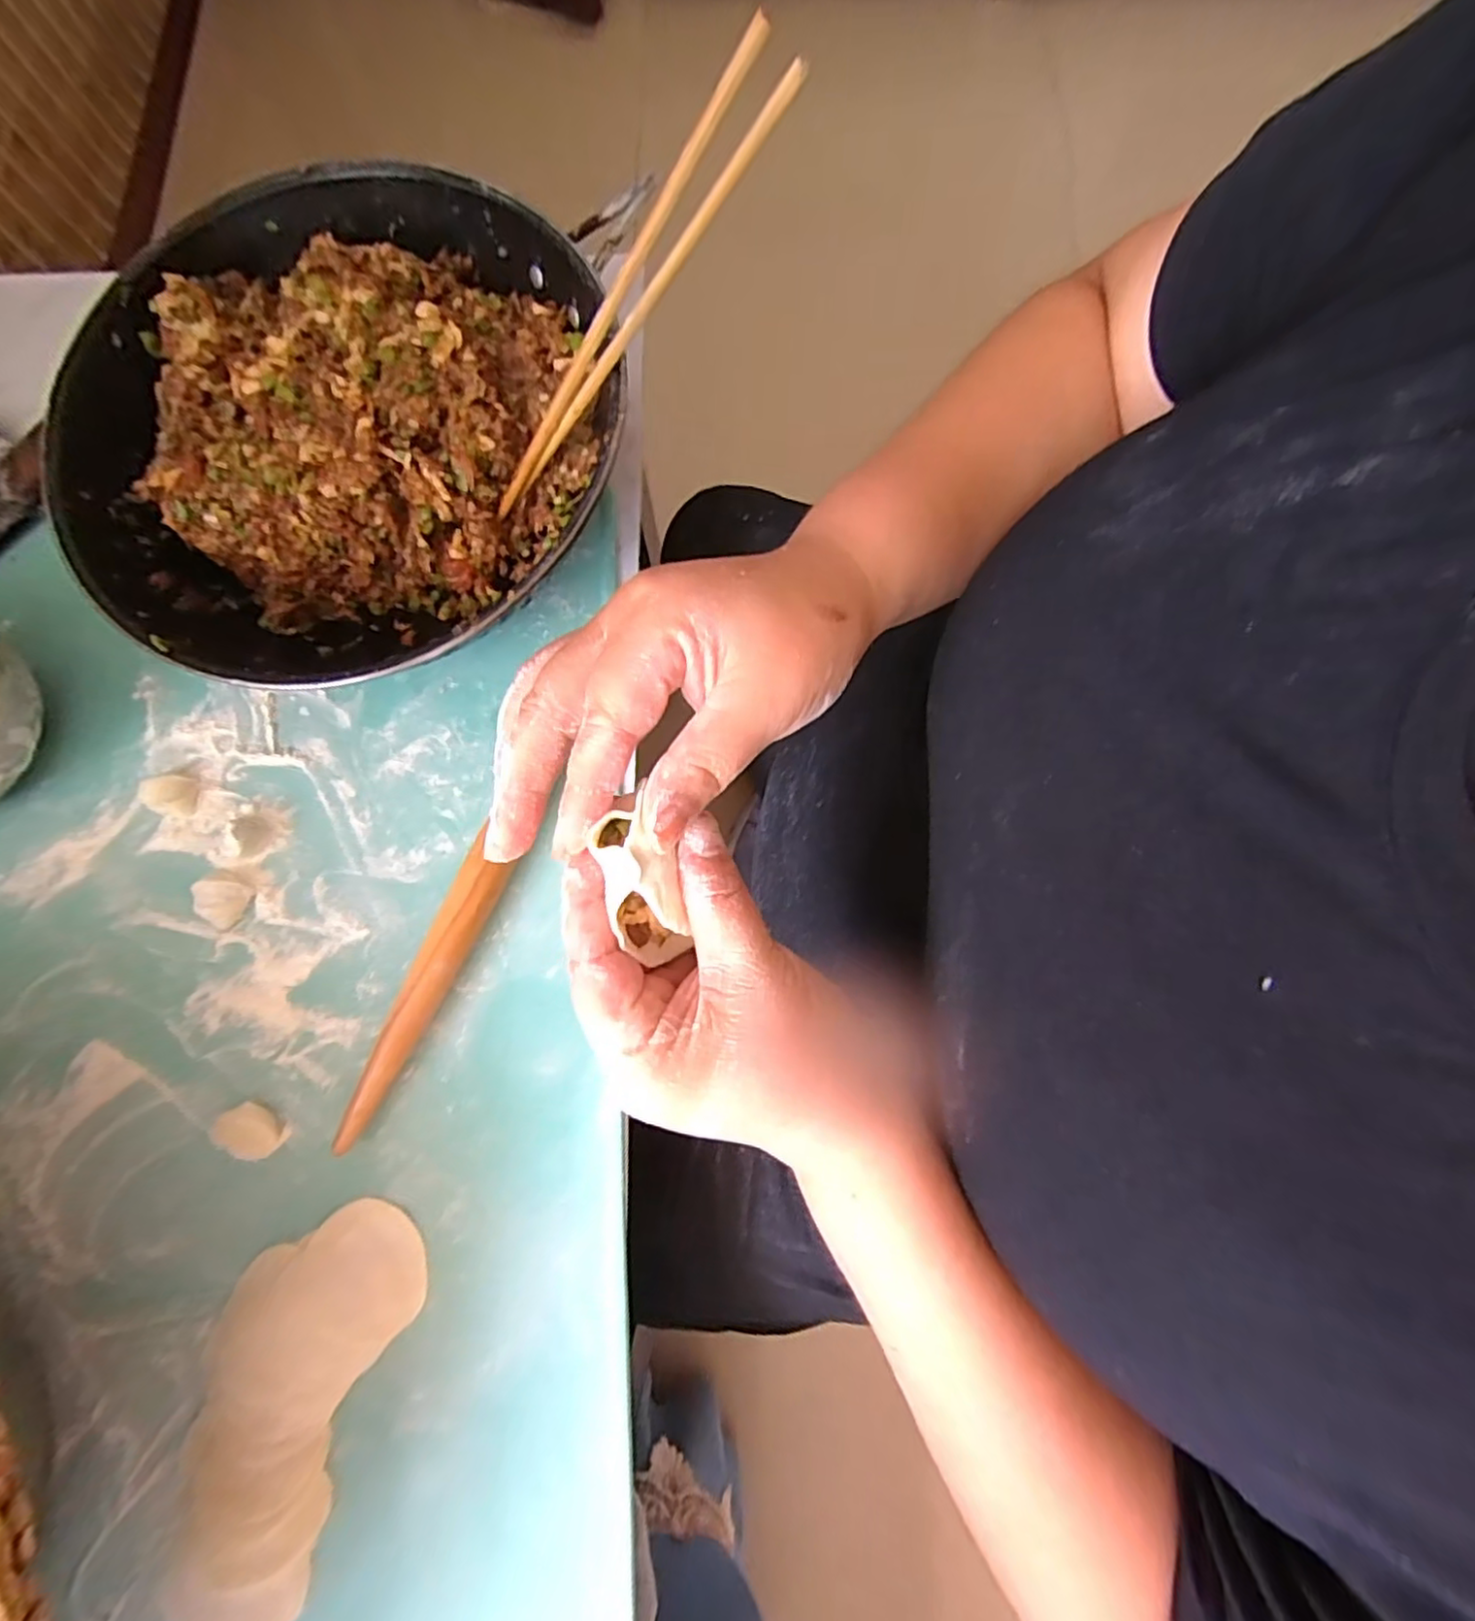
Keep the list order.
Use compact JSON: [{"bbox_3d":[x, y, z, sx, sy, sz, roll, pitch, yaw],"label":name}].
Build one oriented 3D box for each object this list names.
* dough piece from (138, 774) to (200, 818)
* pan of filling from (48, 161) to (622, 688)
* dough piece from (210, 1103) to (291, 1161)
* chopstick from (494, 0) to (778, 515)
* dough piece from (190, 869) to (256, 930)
[{"bbox_3d":[-0.343,-0.010,0.392,0.030,0.011,0.023,7,79,3],"label":"dough piece"},{"bbox_3d":[-0.218,-0.208,0.389,0.301,0.091,0.299,0,78,1],"label":"pan of filling"},{"bbox_3d":[-0.266,0.175,0.355,0.033,0.010,0.025,33,81,8],"label":"dough piece"},{"bbox_3d":[-0.068,-0.246,0.328,0.248,0.011,0.008,-37,76,39],"label":"chopstick"},{"bbox_3d":[-0.300,0.051,0.378,0.027,0.014,0.029,22,80,6],"label":"dough piece"}]

